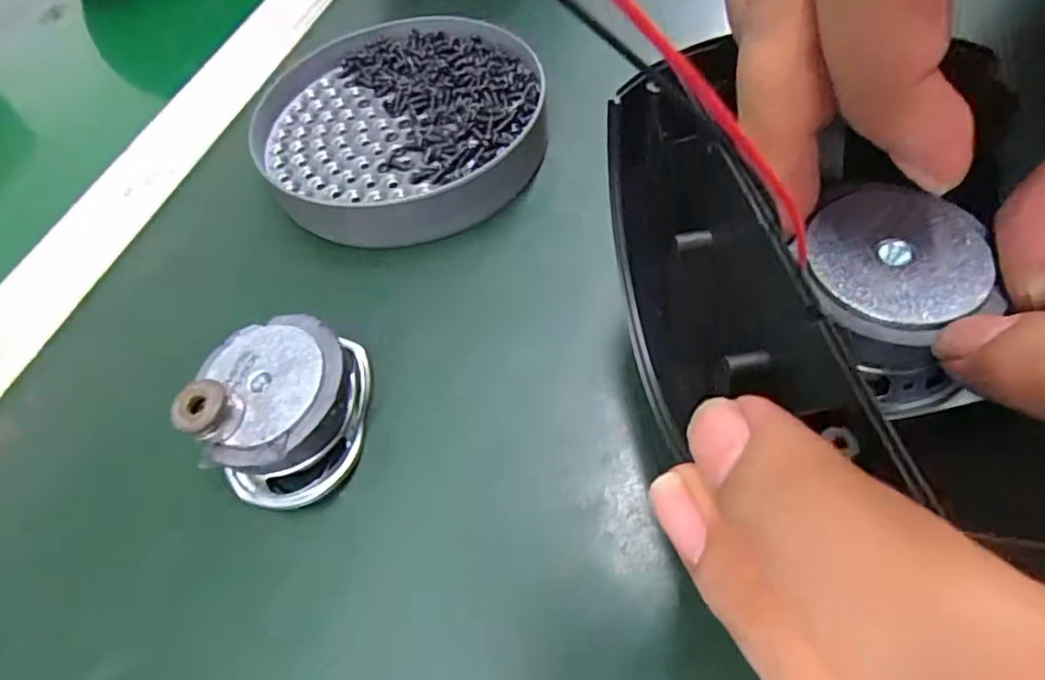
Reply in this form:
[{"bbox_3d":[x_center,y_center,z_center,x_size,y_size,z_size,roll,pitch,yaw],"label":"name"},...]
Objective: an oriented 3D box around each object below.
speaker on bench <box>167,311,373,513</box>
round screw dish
[{"bbox_3d":[-0.067,0.022,0.170,0.046,0.034,0.044,-15,55,-6],"label":"speaker on bench"},{"bbox_3d":[-0.046,-0.084,0.238,0.110,0.026,0.110,-2,55,3],"label":"round screw dish"}]

